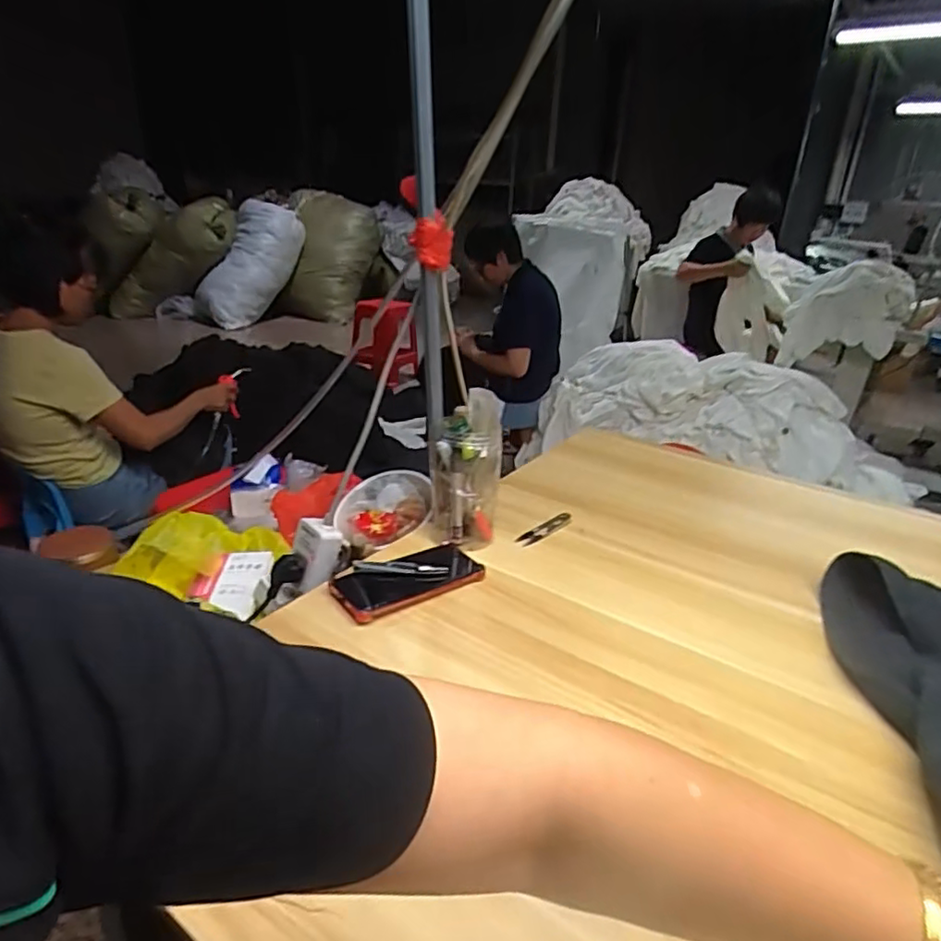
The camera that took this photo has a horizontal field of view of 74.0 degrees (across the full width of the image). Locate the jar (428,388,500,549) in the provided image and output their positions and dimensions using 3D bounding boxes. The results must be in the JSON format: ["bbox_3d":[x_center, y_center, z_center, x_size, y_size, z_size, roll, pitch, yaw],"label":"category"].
[{"bbox_3d":[-0.007,0.002,0.769,0.086,0.167,0.075,2,24,-2],"label":"jar"}]

